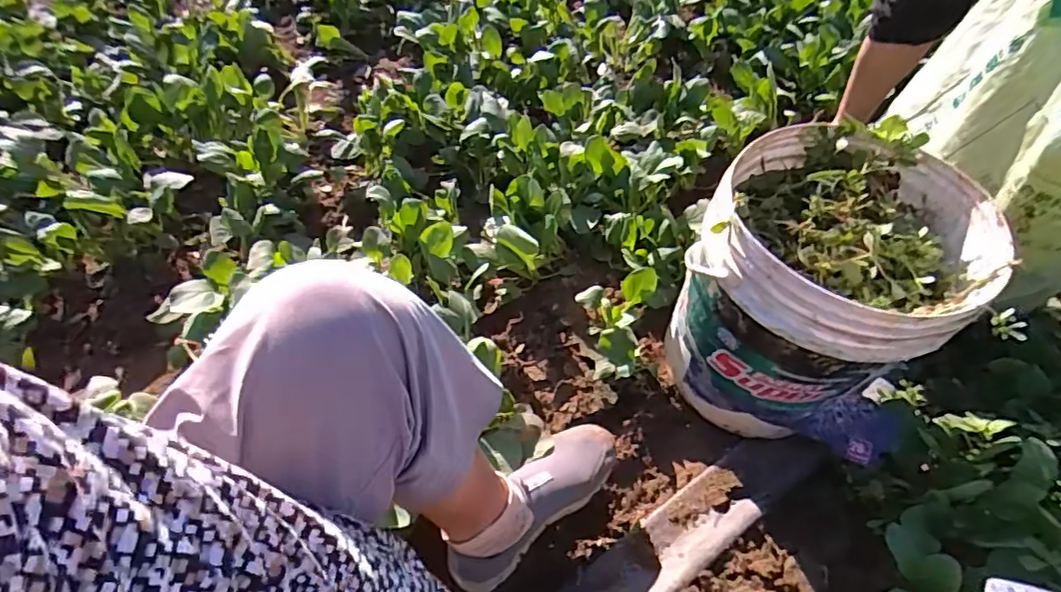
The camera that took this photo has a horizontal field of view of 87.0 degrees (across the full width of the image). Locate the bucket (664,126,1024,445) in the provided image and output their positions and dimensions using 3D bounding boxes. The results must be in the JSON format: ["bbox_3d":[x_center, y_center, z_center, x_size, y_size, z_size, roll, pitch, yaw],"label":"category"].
[{"bbox_3d":[0.365,-0.005,0.756,0.280,0.351,0.294,2,54,-3],"label":"bucket"}]

